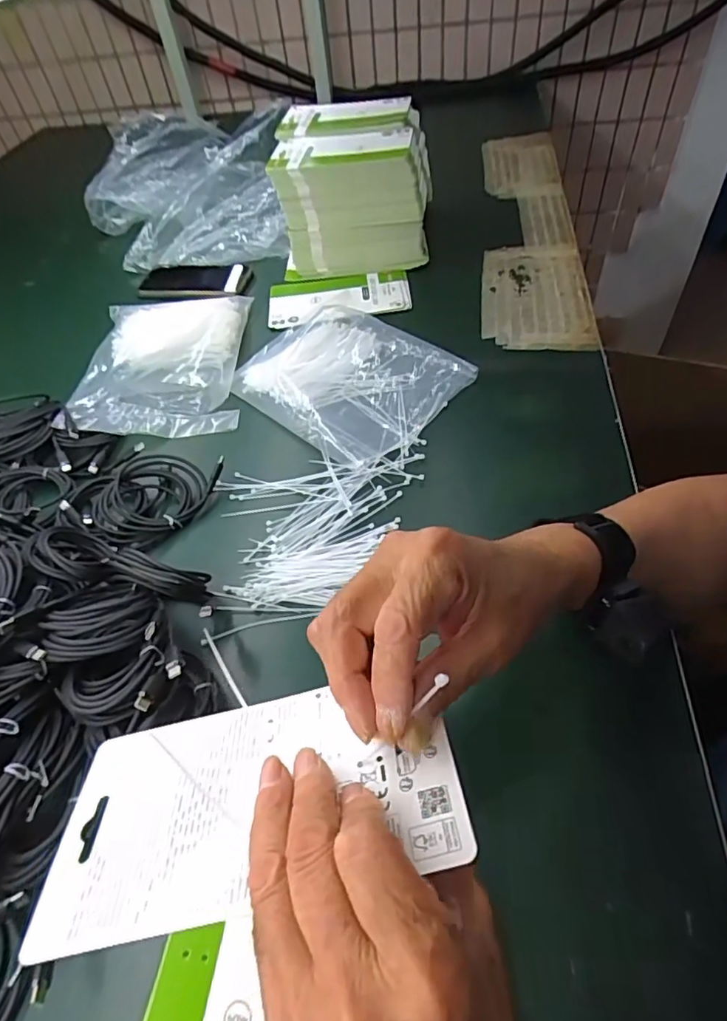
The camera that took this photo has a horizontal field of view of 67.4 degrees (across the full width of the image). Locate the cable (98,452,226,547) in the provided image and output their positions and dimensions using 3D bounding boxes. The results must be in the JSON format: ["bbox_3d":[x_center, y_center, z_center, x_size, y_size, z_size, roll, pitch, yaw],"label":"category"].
[{"bbox_3d":[-0.205,-0.012,0.525,0.107,0.031,0.100,9,53,14],"label":"cable"}]

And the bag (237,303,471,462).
[{"bbox_3d":[-0.023,-0.156,0.620,0.238,0.024,0.178,35,63,30],"label":"bag"}]

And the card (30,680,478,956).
[{"bbox_3d":[-0.049,0.126,0.246,0.179,0.005,0.099,-14,30,2],"label":"card"}]

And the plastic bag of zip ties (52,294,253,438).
[{"bbox_3d":[-0.241,-0.190,0.671,0.196,0.024,0.257,-1,51,6],"label":"plastic bag of zip ties"}]

